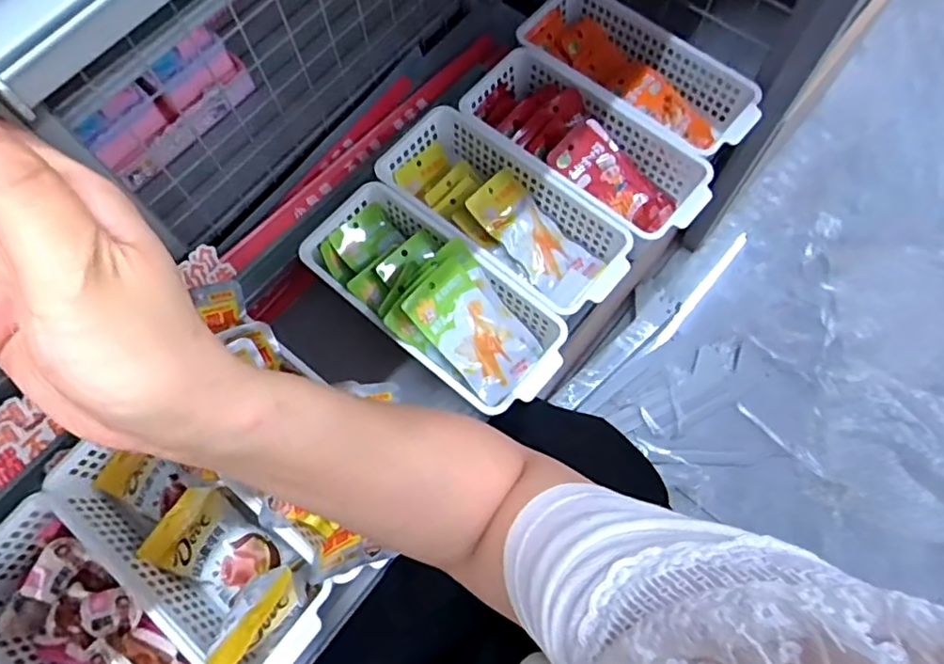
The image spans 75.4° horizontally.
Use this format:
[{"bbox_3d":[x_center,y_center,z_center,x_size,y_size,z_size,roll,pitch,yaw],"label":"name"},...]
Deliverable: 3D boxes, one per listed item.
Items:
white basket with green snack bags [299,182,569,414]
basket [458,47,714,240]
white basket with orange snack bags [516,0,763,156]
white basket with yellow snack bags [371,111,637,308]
[{"bbox_3d":[-0.041,-0.040,0.668,0.301,0.083,0.130,38,76,14],"label":"white basket with green snack bags"},{"bbox_3d":[0.134,-0.215,0.744,0.308,0.073,0.135,39,76,14],"label":"basket"},{"bbox_3d":[0.206,-0.320,0.783,0.310,0.074,0.140,35,75,13],"label":"white basket with orange snack bags"},{"bbox_3d":[0.035,-0.132,0.717,0.309,0.069,0.132,41,76,15],"label":"white basket with yellow snack bags"}]

